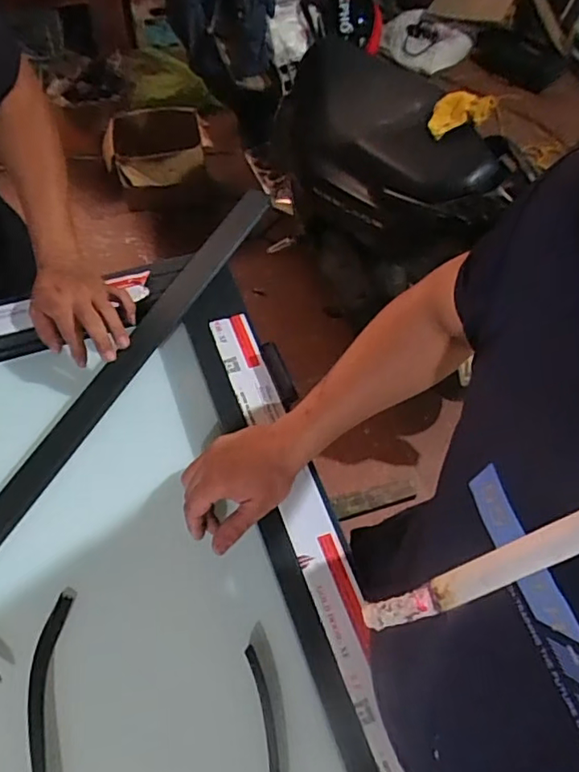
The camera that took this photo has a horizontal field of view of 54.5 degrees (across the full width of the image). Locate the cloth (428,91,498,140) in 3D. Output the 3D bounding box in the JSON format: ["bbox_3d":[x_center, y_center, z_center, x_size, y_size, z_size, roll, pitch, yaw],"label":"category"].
[{"bbox_3d":[0.364,-0.580,1.179,0.175,0.034,0.080,-21,63,-17],"label":"cloth"}]

